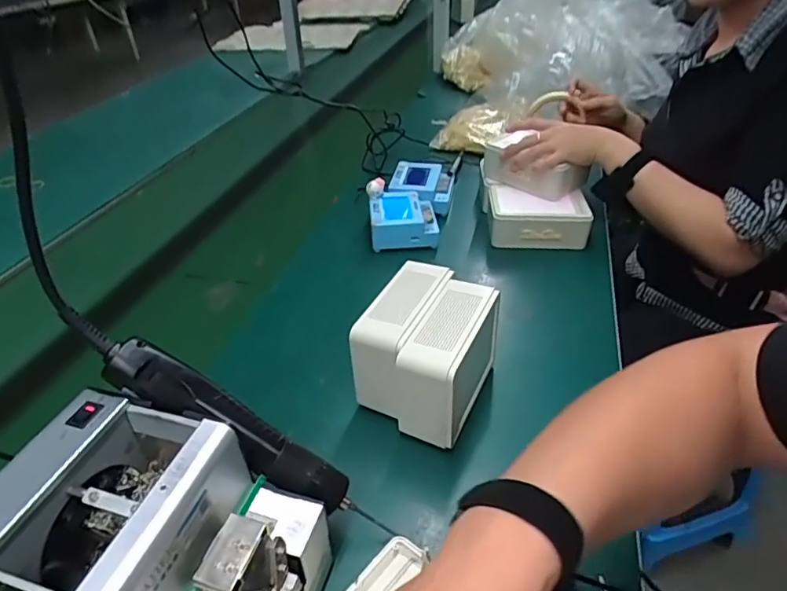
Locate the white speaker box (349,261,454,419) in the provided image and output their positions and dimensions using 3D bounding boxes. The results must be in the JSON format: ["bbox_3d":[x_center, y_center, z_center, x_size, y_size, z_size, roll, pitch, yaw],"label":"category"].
[{"bbox_3d":[0.010,0.047,0.552,0.061,0.114,0.133,12,39,19],"label":"white speaker box"}]

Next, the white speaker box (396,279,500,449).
[{"bbox_3d":[0.056,0.065,0.521,0.064,0.107,0.128,14,40,22],"label":"white speaker box"}]

